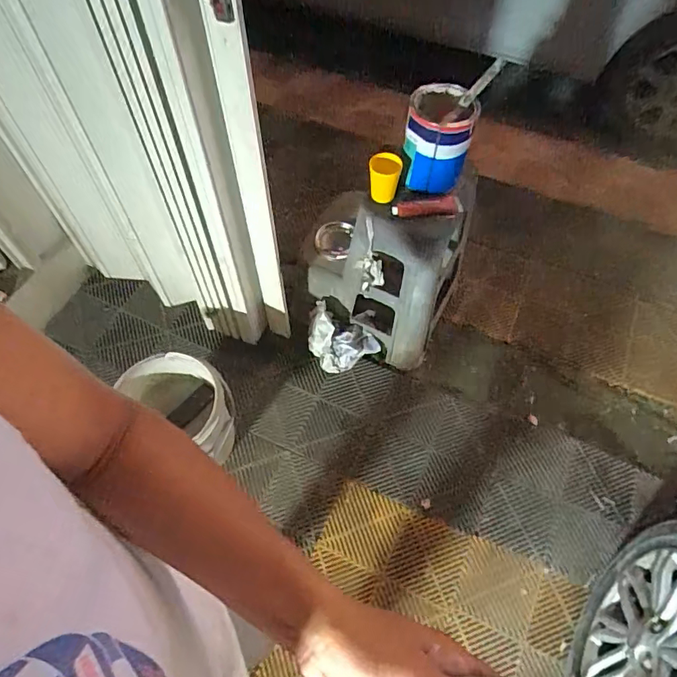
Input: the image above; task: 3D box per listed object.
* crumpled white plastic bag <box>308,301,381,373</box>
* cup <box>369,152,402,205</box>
[{"bbox_3d":[0.002,0.013,1.609,0.247,0.146,0.157,22,62,12],"label":"crumpled white plastic bag"},{"bbox_3d":[0.116,-0.405,1.228,0.076,0.099,0.081,0,60,0],"label":"cup"}]

